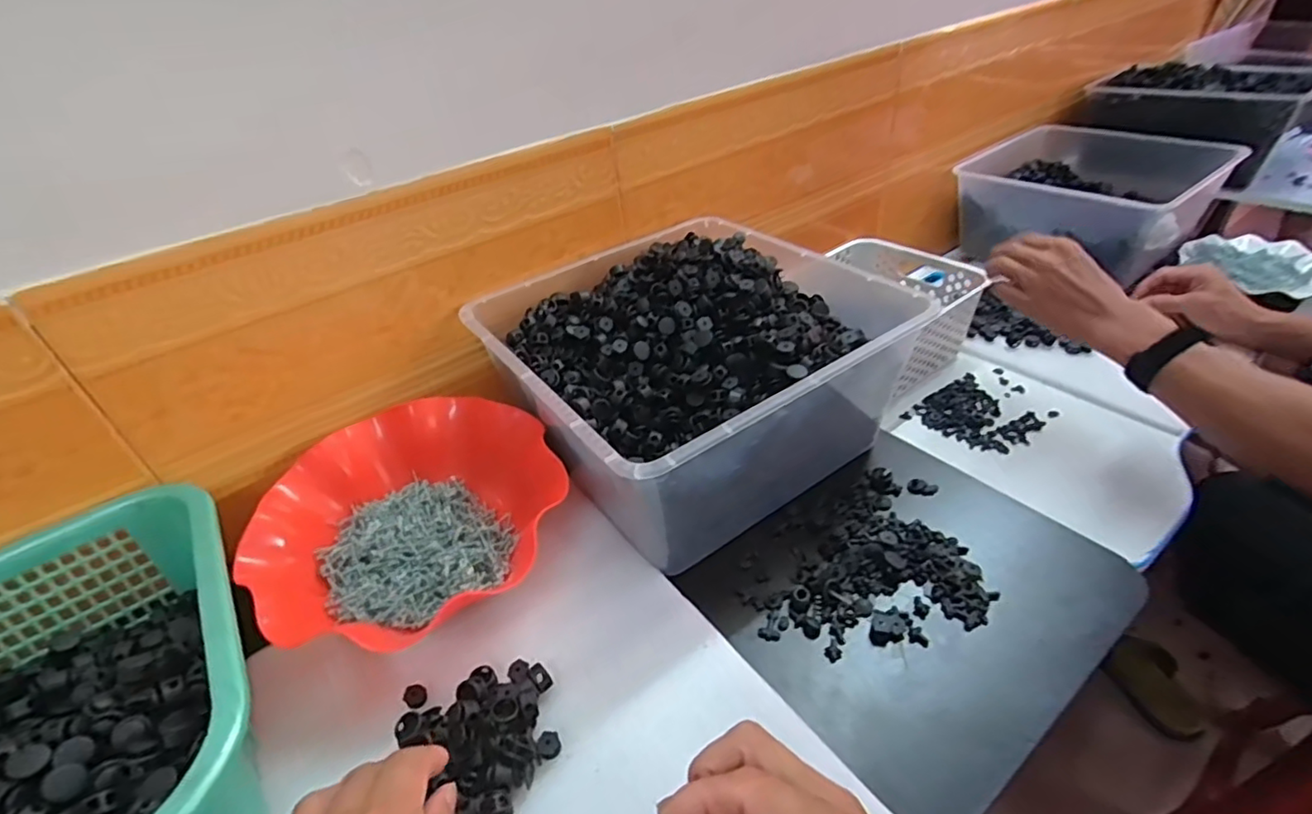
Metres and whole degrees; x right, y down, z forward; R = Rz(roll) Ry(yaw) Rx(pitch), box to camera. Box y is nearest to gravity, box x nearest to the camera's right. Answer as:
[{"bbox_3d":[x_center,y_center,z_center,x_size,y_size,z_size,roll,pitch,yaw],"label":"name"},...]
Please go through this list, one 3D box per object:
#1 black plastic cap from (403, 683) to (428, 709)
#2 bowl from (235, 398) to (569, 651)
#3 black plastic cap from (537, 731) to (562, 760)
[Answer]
[{"bbox_3d":[-0.156,0.187,0.396,0.012,0.010,0.015,10,41,17],"label":"black plastic cap"},{"bbox_3d":[-0.195,0.084,0.473,0.201,0.057,0.211,-2,39,2],"label":"bowl"},{"bbox_3d":[-0.063,0.201,0.361,0.013,0.009,0.014,-2,39,2],"label":"black plastic cap"}]

